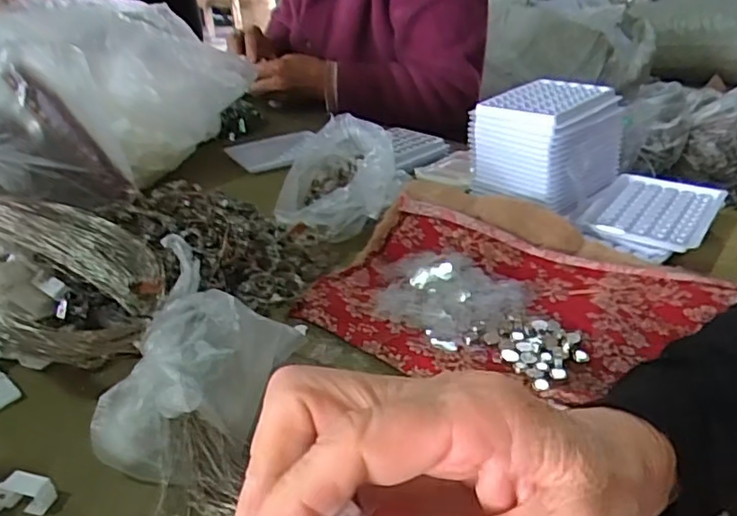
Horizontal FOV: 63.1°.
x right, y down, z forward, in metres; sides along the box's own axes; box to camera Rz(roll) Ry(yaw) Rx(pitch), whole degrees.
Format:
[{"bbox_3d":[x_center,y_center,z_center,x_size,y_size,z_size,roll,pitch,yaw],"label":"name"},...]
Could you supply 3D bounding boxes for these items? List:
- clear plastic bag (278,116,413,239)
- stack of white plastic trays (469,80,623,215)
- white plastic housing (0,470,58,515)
[{"bbox_3d":[-0.026,-0.074,0.580,0.121,0.077,0.145,-2,28,-1],"label":"clear plastic bag"},{"bbox_3d":[0.178,-0.111,0.596,0.105,0.097,0.124,23,36,38],"label":"stack of white plastic trays"},{"bbox_3d":[-0.181,0.124,0.320,0.023,0.019,0.013,8,29,17],"label":"white plastic housing"}]

